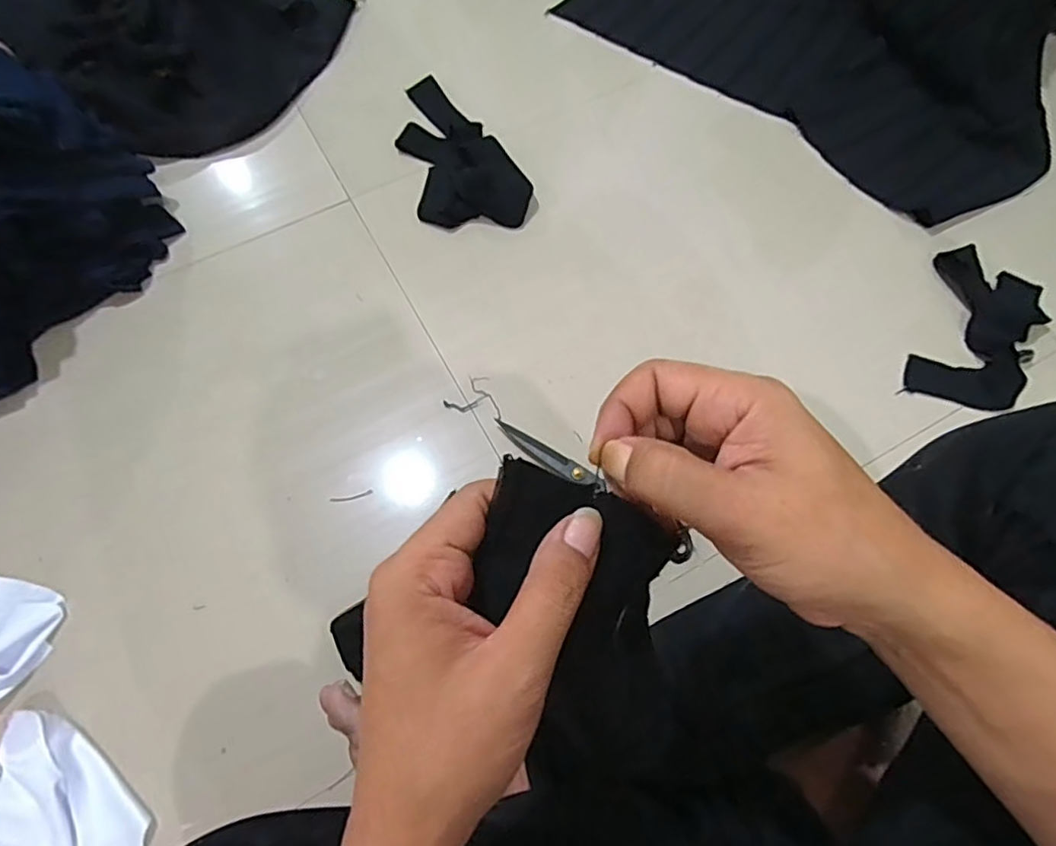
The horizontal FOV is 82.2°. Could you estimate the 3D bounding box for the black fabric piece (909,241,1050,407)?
[{"bbox_3d":[0.498,-0.105,0.667,0.116,0.013,0.193,22,69,11],"label":"black fabric piece"}]

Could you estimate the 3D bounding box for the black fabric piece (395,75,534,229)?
[{"bbox_3d":[-0.110,-0.349,0.794,0.130,0.024,0.276,-31,69,-11],"label":"black fabric piece"}]

